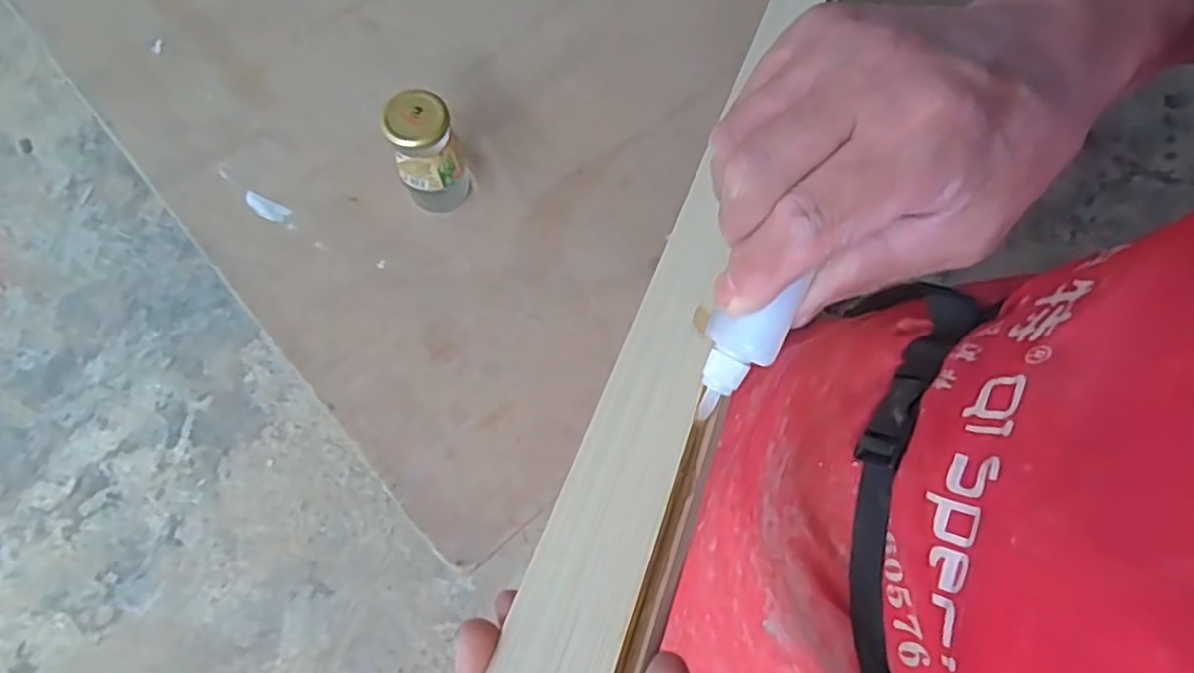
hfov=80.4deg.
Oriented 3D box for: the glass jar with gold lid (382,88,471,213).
[{"bbox_3d":[-0.158,-0.170,0.671,0.061,0.127,0.058,0,71,0],"label":"glass jar with gold lid"}]

